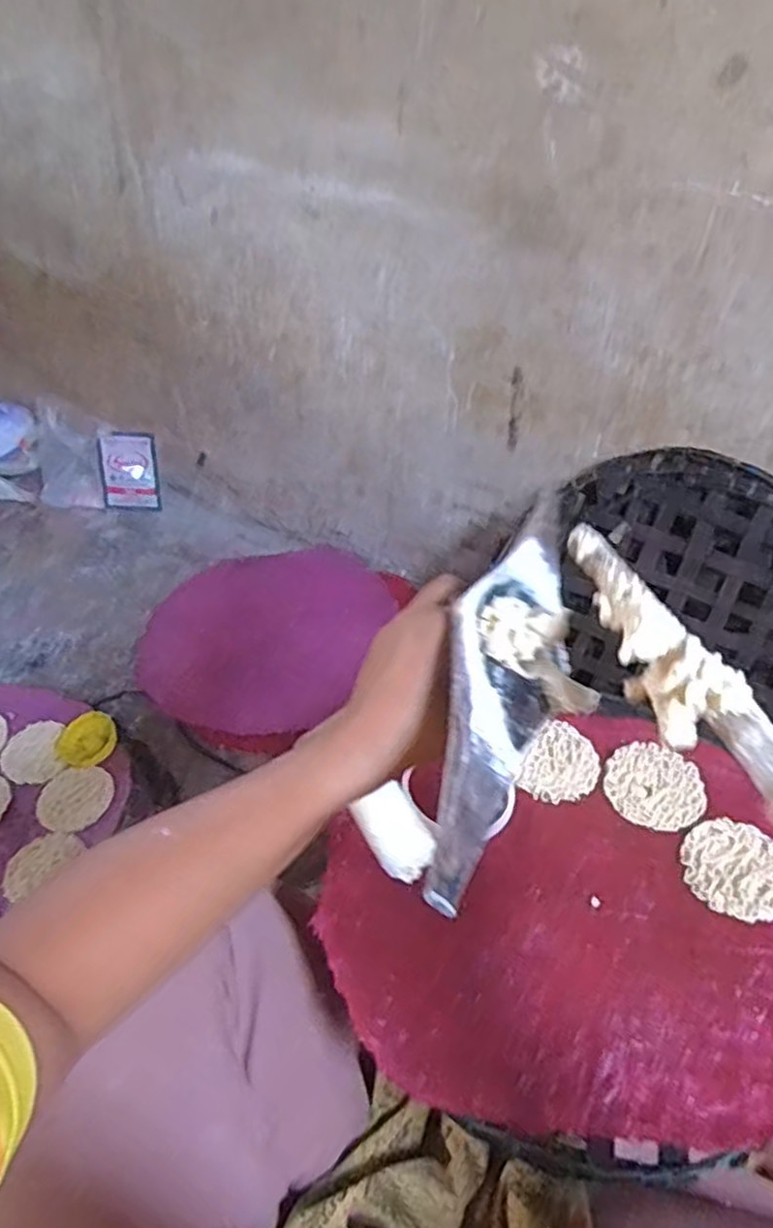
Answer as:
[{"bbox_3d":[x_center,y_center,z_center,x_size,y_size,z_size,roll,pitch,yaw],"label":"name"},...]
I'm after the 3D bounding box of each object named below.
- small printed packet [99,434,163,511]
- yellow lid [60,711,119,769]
[{"bbox_3d":[-0.408,-0.224,1.166,0.082,0.121,0.018,-3,23,-17],"label":"small printed packet"},{"bbox_3d":[-0.332,0.139,0.814,0.063,0.015,0.063,-5,63,10],"label":"yellow lid"}]

